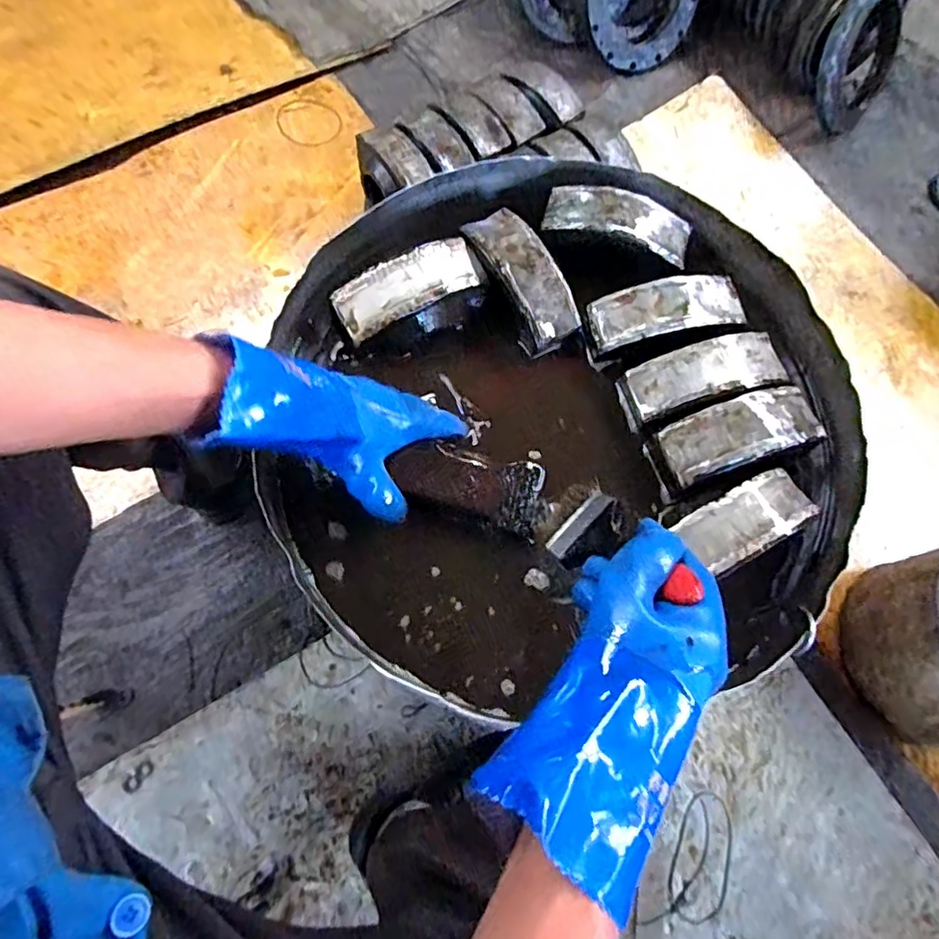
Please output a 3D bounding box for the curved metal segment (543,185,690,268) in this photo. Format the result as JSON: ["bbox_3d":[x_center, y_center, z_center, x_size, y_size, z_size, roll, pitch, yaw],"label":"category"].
[{"bbox_3d":[0.164,-0.270,0.625,0.158,0.030,0.071,14,72,2],"label":"curved metal segment"}]

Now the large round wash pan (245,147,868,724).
[{"bbox_3d":[0.089,-0.075,0.576,0.557,0.096,0.554,0,73,-2],"label":"large round wash pan"}]

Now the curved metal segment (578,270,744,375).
[{"bbox_3d":[0.206,-0.164,0.616,0.161,0.051,0.064,-12,73,-6],"label":"curved metal segment"}]

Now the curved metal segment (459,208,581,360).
[{"bbox_3d":[0.058,-0.208,0.619,0.068,0.048,0.158,-25,75,-10],"label":"curved metal segment"}]

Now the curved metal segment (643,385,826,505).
[{"bbox_3d":[0.262,-0.031,0.569,0.159,0.055,0.065,-20,74,-9],"label":"curved metal segment"}]

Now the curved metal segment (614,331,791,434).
[{"bbox_3d":[0.241,-0.094,0.597,0.162,0.047,0.063,-14,73,-7],"label":"curved metal segment"}]

